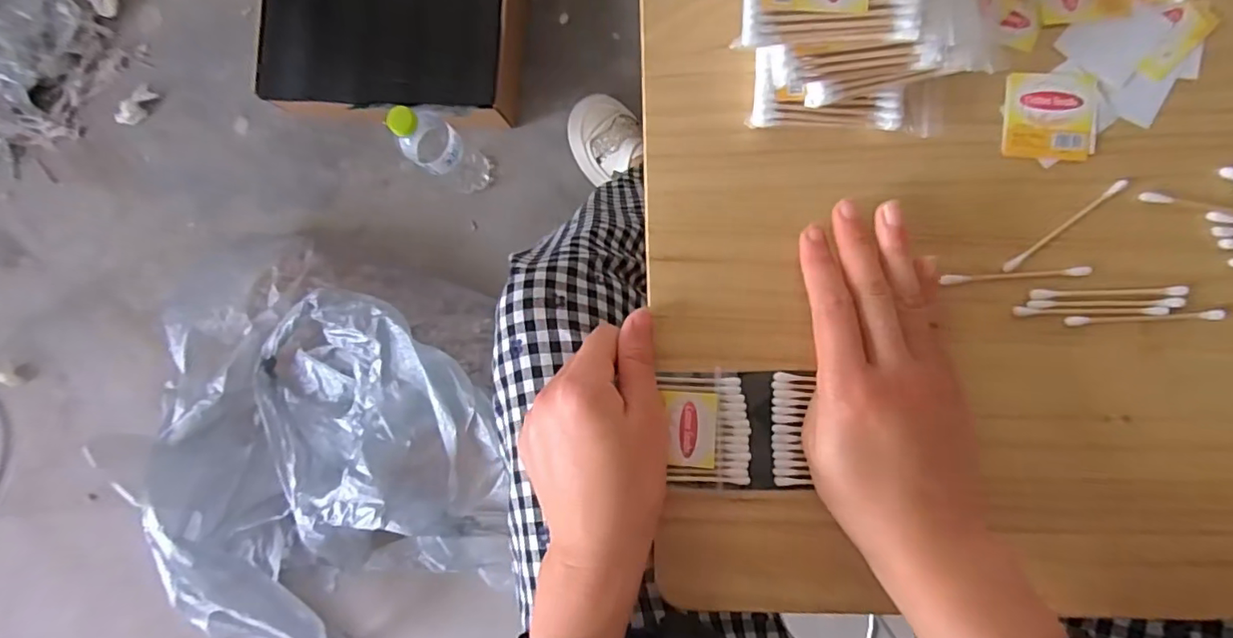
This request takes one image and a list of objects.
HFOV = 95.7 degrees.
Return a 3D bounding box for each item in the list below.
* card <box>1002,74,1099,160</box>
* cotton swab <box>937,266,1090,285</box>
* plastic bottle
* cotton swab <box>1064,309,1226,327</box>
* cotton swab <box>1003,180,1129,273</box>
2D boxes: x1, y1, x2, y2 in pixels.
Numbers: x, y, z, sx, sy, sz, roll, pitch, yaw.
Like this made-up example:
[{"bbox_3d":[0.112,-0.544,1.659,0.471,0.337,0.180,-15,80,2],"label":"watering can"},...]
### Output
[{"bbox_3d":[0.219,-0.103,0.281,0.043,0.004,0.043,5,89,5],"label":"card"},{"bbox_3d":[0.201,-0.022,0.279,0.072,0.006,0.005,-3,89,7],"label":"cotton swab"},{"bbox_3d":[-0.229,-0.219,0.716,0.067,0.217,0.066,31,92,5],"label":"plastic bottle"},{"bbox_3d":[0.261,0.000,0.275,0.071,0.004,0.005,-3,89,7],"label":"cotton swab"},{"bbox_3d":[0.225,-0.046,0.279,0.072,0.004,0.005,-38,86,6],"label":"cotton swab"}]

